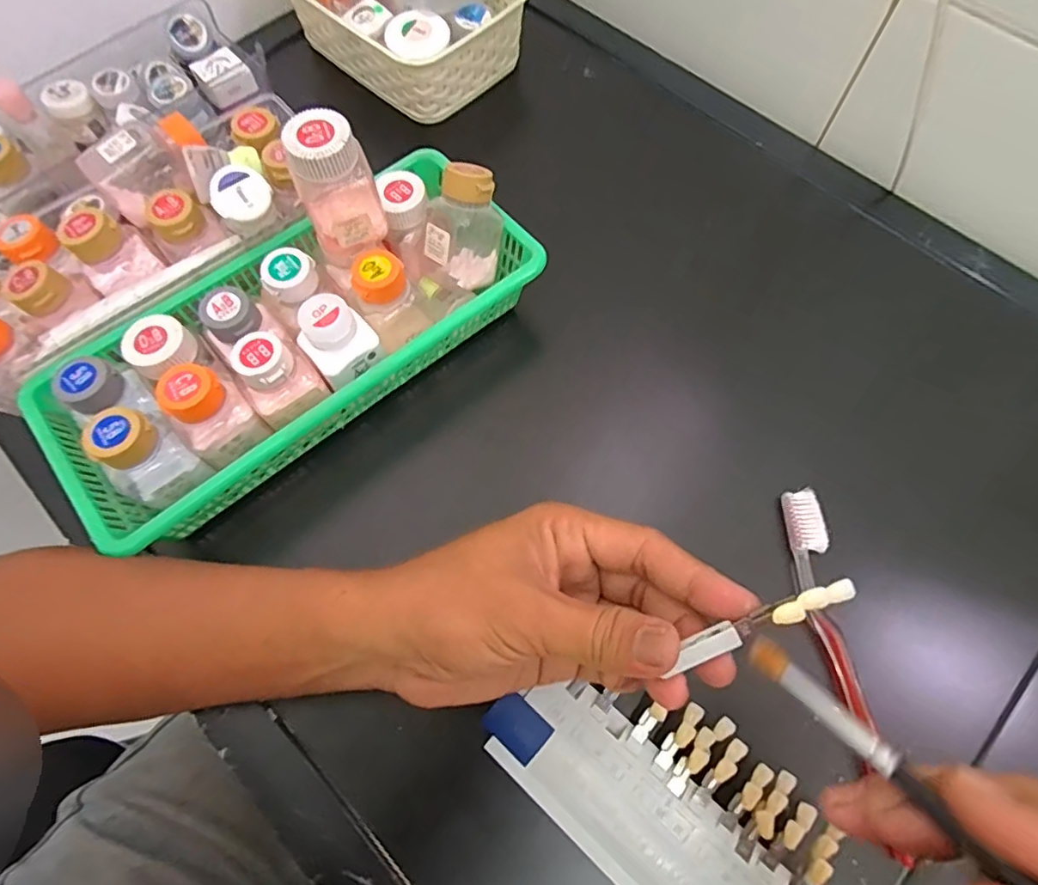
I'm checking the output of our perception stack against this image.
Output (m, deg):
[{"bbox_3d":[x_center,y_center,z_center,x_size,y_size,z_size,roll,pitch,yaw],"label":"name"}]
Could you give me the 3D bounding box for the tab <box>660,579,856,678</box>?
[{"bbox_3d":[0.089,0.067,0.211,0.072,0.006,0.009,-28,69,7],"label":"tab"}]

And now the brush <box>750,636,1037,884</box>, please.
[{"bbox_3d":[0.115,0.102,0.118,0.009,0.010,0.177,-29,29,-11],"label":"brush"}]

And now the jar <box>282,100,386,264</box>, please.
[{"bbox_3d":[-0.102,-0.140,0.322,0.040,0.082,0.032,-24,69,-9],"label":"jar"}]

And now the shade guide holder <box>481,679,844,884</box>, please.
[{"bbox_3d":[0.071,0.175,0.281,0.166,0.017,0.089,40,73,15],"label":"shade guide holder"}]

